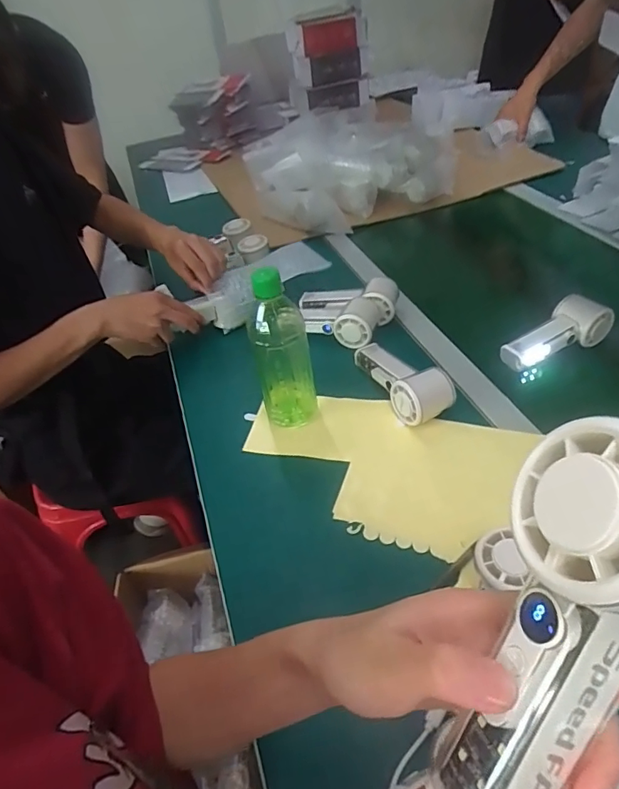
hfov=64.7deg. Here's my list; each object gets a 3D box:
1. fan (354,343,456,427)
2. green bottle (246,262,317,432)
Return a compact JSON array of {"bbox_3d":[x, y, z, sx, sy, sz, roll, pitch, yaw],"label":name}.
[{"bbox_3d":[0.115,-0.026,0.630,0.067,0.051,0.150,-24,45,-17],"label":"fan"},{"bbox_3d":[-0.030,-0.051,0.573,0.066,0.201,0.066,-12,43,-5],"label":"green bottle"}]

